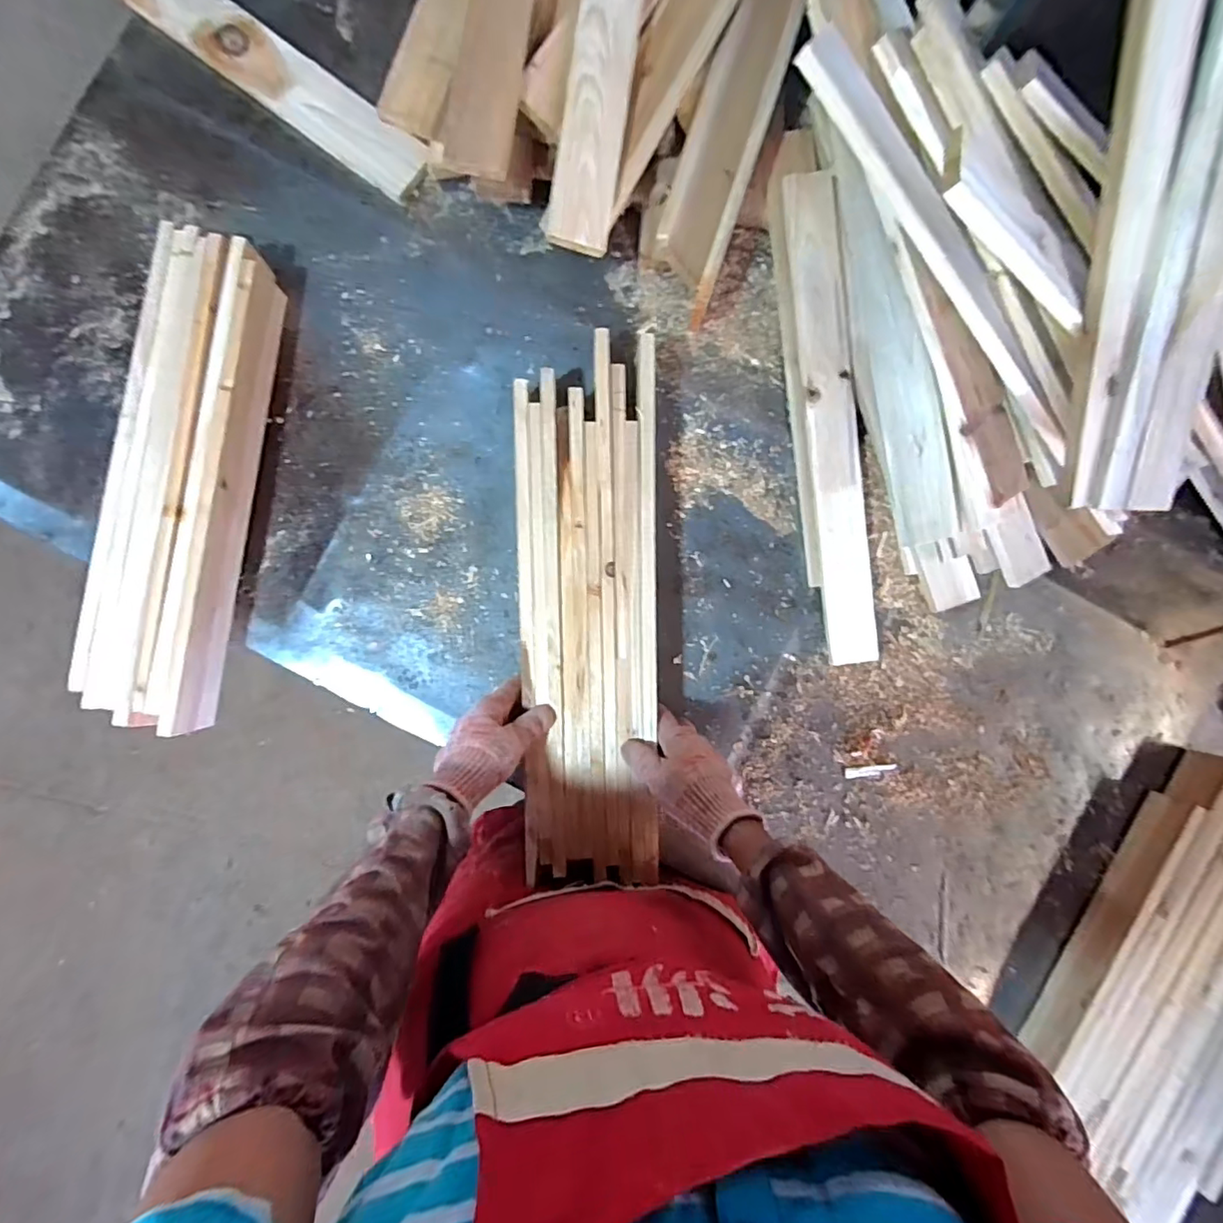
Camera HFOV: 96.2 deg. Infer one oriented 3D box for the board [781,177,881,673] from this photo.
[{"bbox_3d":[0.249,-0.212,0.620,0.056,0.013,0.540,-7,92,3],"label":"board"}]

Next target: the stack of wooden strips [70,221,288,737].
[{"bbox_3d":[-0.454,-0.136,0.591,0.113,0.075,0.516,9,88,-2],"label":"stack of wooden strips"}]

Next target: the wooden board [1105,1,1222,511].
[{"bbox_3d":[0.492,-0.324,0.446,0.061,0.024,0.468,-2,108,-2],"label":"wooden board"}]

